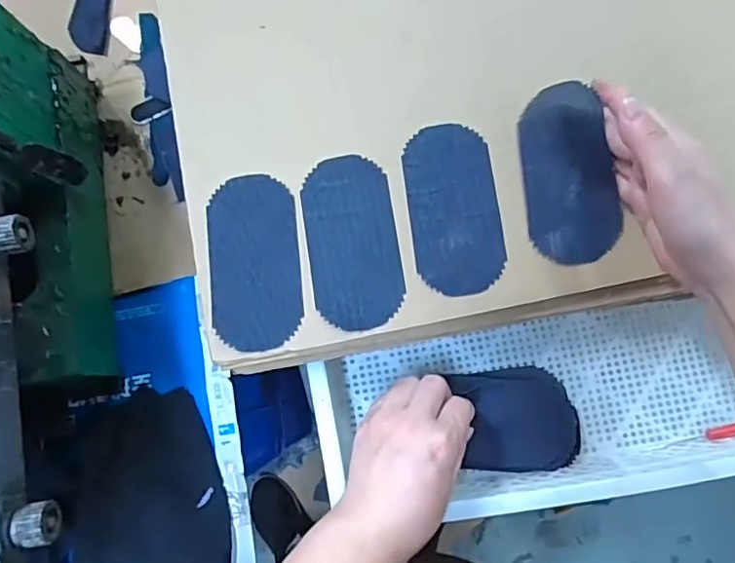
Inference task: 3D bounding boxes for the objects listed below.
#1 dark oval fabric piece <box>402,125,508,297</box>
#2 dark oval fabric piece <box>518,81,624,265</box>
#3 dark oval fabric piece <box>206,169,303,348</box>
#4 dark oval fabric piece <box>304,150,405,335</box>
[{"bbox_3d":[0.065,-0.056,0.417,0.066,0.004,0.129,-7,80,0],"label":"dark oval fabric piece"},{"bbox_3d":[0.147,-0.080,0.408,0.064,0.008,0.131,-12,83,10],"label":"dark oval fabric piece"},{"bbox_3d":[-0.085,-0.016,0.413,0.066,0.006,0.131,-6,80,0],"label":"dark oval fabric piece"},{"bbox_3d":[-0.011,-0.031,0.416,0.067,0.004,0.131,-9,80,0],"label":"dark oval fabric piece"}]

